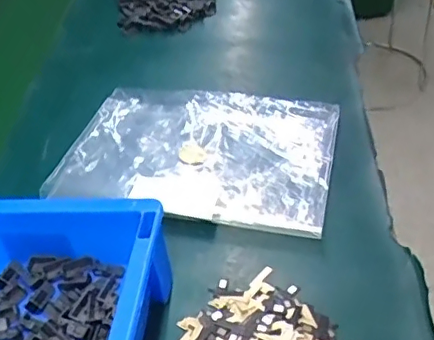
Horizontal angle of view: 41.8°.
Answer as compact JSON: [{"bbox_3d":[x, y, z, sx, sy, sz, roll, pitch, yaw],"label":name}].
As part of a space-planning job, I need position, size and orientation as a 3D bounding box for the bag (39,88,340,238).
[{"bbox_3d":[-0.014,-0.021,0.504,0.224,0.012,0.167,7,47,14],"label":"bag"}]

